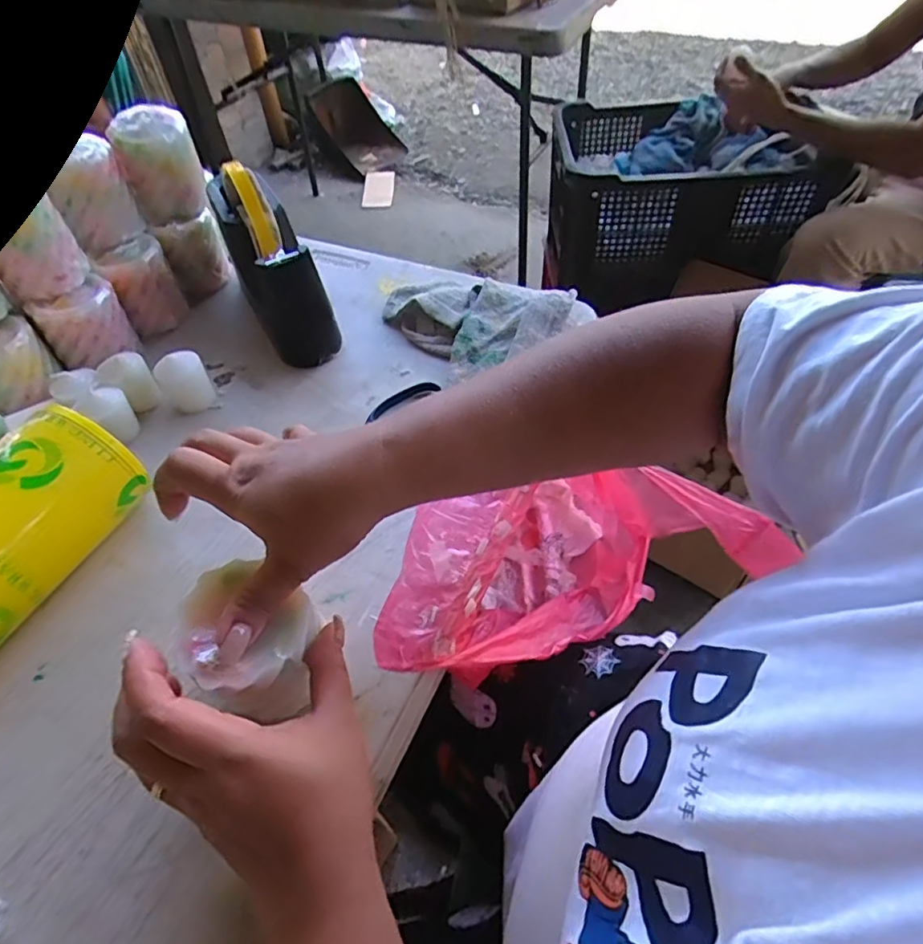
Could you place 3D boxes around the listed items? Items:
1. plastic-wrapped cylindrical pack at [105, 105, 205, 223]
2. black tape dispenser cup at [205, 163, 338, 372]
[{"bbox_3d":[-0.286,-0.295,0.557,0.066,0.086,0.064,-18,53,-11],"label":"plastic-wrapped cylindrical pack"},{"bbox_3d":[-0.177,-0.195,0.524,0.058,0.135,0.164,-25,54,-16],"label":"black tape dispenser cup"}]

